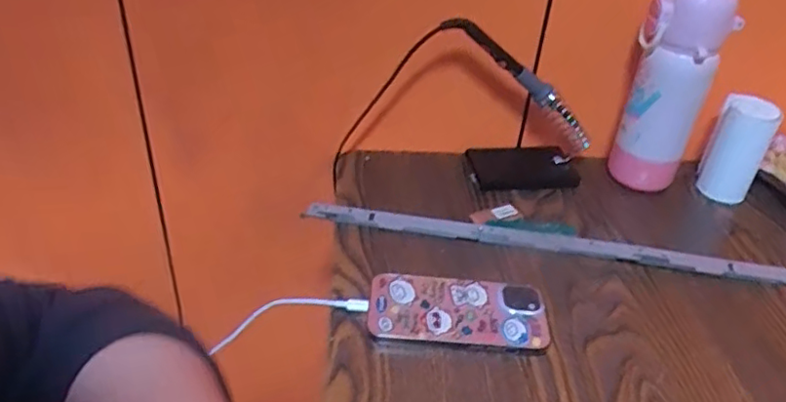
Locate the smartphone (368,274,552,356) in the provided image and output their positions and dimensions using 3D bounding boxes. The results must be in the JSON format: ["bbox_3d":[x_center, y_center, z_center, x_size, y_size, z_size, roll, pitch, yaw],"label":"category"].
[{"bbox_3d":[0.054,0.092,0.503,0.145,0.006,0.071,3,45,-2],"label":"smartphone"}]

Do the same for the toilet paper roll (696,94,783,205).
[{"bbox_3d":[0.364,-0.056,0.645,0.055,0.112,0.048,24,32,26],"label":"toilet paper roll"}]

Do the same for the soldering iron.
[{"bbox_3d":[0.137,-0.113,0.612,0.033,0.223,0.035,-46,36,14],"label":"soldering iron"}]

